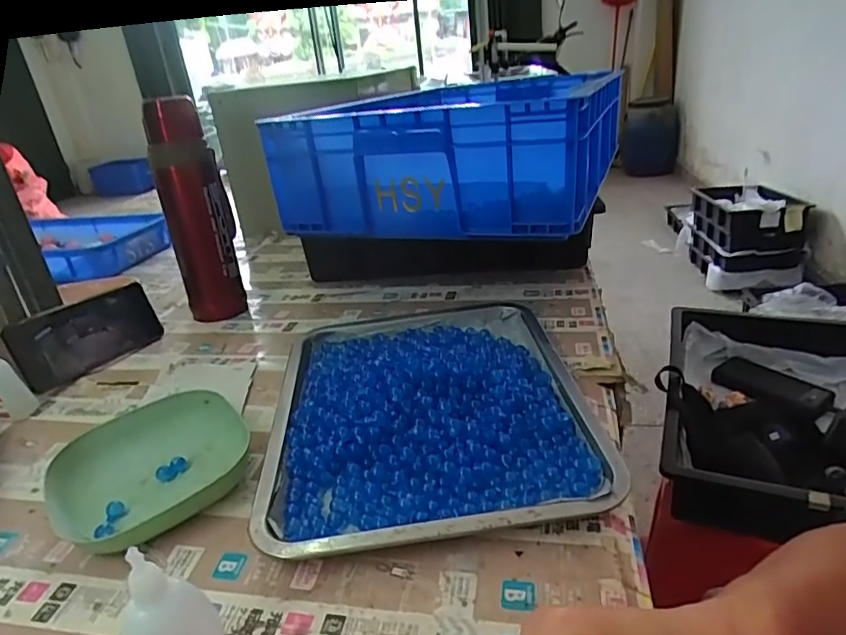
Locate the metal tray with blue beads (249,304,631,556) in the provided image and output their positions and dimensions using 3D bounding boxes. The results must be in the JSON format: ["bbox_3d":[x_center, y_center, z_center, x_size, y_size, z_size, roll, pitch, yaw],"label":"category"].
[{"bbox_3d":[0.002,0.065,0.492,0.264,0.051,0.314,-7,26,-2],"label":"metal tray with blue beads"}]

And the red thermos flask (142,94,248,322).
[{"bbox_3d":[-0.290,-0.133,0.713,0.083,0.267,0.060,-18,27,-24],"label":"red thermos flask"}]

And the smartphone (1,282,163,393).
[{"bbox_3d":[-0.384,0.018,0.634,0.010,0.078,0.161,-7,18,32],"label":"smartphone"}]

